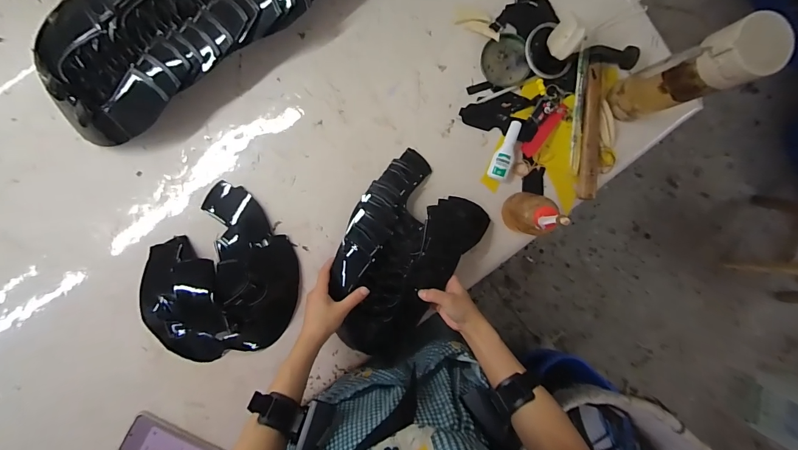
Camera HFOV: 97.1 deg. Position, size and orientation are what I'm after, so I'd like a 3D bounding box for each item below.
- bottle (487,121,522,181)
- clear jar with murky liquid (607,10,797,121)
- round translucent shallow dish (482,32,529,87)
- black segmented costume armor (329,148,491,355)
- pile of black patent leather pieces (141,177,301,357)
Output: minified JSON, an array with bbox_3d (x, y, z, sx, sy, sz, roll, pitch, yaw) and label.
[{"bbox_3d":[0.173,-0.120,0.568,0.032,0.018,0.096,18,92,-4],"label":"bottle"},{"bbox_3d":[0.375,-0.195,0.468,0.065,0.206,0.068,-24,95,-1],"label":"clear jar with murky liquid"},{"bbox_3d":[0.167,-0.261,0.560,0.071,0.007,0.078,0,94,-3],"label":"round translucent shallow dish"},{"bbox_3d":[-0.011,0.053,0.542,0.180,0.076,0.299,38,91,-5],"label":"black segmented costume armor"},{"bbox_3d":[-0.276,0.094,0.540,0.235,0.064,0.229,-43,95,0],"label":"pile of black patent leather pieces"}]

